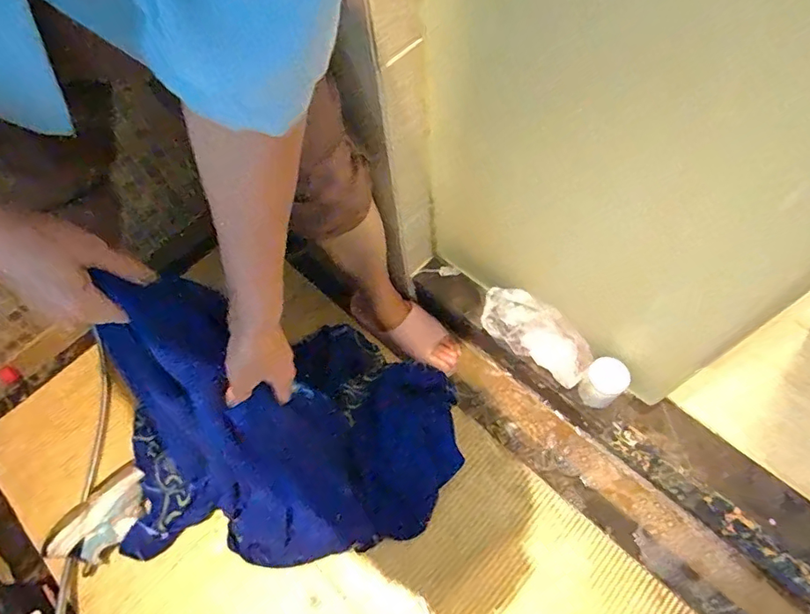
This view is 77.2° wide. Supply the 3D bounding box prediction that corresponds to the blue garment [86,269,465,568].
[{"bbox_3d":[-0.194,0.187,0.751,0.526,0.283,0.335,2,63,5],"label":"blue garment"}]

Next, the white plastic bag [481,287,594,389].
[{"bbox_3d":[0.207,0.045,0.824,0.196,0.088,0.074,39,70,-4],"label":"white plastic bag"}]

